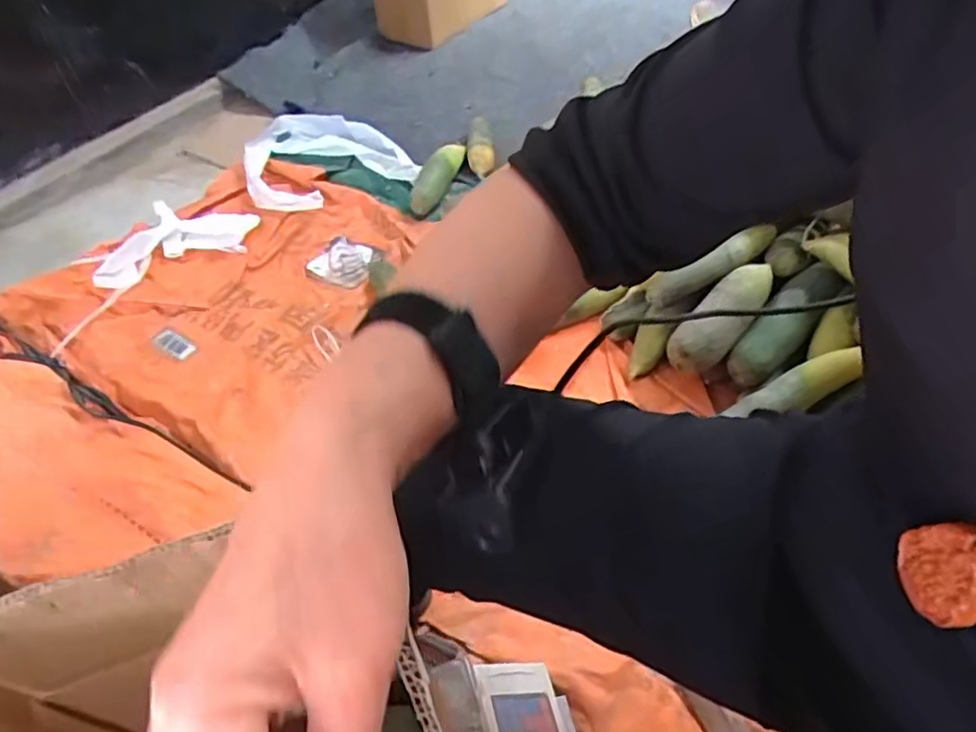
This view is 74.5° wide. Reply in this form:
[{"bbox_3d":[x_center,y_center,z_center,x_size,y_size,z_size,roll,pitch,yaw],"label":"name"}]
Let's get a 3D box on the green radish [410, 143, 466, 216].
[{"bbox_3d":[-0.098,-0.365,1.229,0.053,0.052,0.163,22,72,21],"label":"green radish"}]

